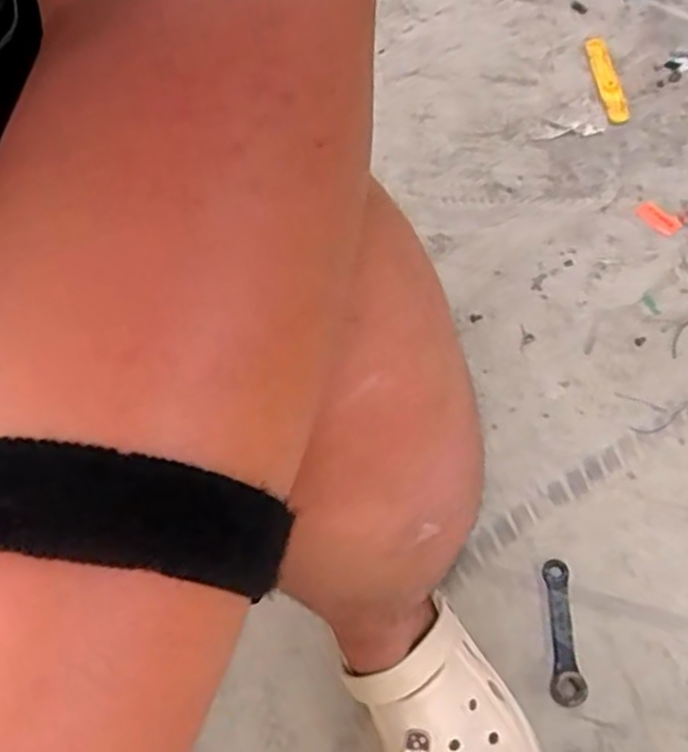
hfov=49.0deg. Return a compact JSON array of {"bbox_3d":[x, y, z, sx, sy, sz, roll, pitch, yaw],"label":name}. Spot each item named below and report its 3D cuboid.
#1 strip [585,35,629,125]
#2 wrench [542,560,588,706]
[{"bbox_3d":[0.344,-0.391,0.991,0.029,0.009,0.166,-4,61,2],"label":"strip"},{"bbox_3d":[0.196,0.229,0.682,0.027,0.015,0.128,-1,61,3],"label":"wrench"}]

